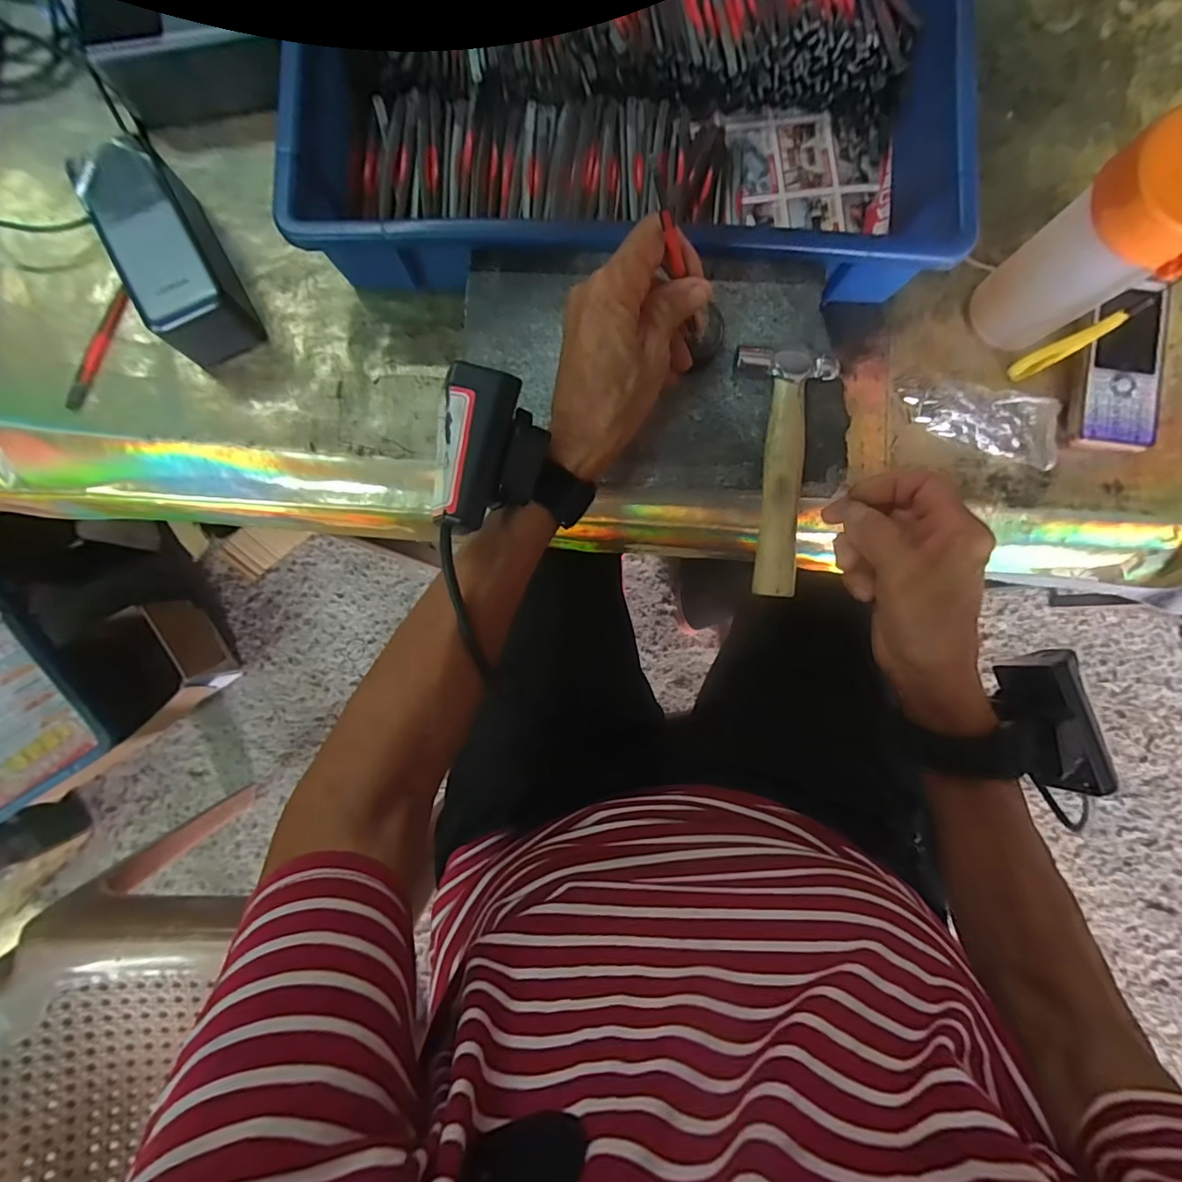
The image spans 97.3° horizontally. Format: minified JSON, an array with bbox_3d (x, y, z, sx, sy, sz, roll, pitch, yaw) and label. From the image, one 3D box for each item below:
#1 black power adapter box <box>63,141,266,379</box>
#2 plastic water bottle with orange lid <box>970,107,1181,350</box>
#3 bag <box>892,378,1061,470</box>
[{"bbox_3d":[-0.280,-0.224,0.350,0.054,0.053,0.130,-29,89,-2],"label":"black power adapter box"},{"bbox_3d":[0.302,-0.205,0.320,0.070,0.142,0.064,0,88,-1],"label":"plastic water bottle with orange lid"},{"bbox_3d":[0.285,-0.135,0.383,0.112,0.016,0.058,27,81,8],"label":"bag"}]

